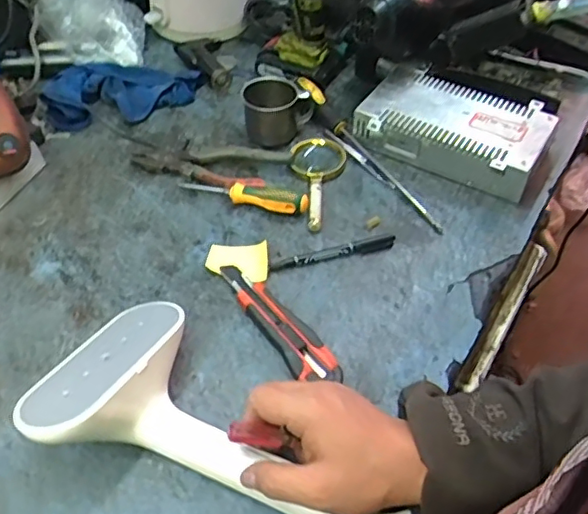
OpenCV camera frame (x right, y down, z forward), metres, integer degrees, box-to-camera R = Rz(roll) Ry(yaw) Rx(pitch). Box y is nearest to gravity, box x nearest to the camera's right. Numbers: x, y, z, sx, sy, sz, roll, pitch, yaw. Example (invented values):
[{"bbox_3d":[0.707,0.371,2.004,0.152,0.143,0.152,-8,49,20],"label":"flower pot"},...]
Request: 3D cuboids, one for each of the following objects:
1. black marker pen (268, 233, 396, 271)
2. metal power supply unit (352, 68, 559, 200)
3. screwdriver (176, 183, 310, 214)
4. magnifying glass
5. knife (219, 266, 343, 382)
[{"bbox_3d":[0.042,-0.003,0.625,0.134,0.008,0.017,-14,51,-11],"label":"black marker pen"},{"bbox_3d":[0.200,-0.161,0.736,0.217,0.050,0.144,27,55,22],"label":"metal power supply unit"},{"bbox_3d":[-0.058,-0.075,0.672,0.152,0.032,0.023,16,52,14],"label":"screwdriver"},{"bbox_3d":[0.026,-0.091,0.698,0.063,0.015,0.157,5,50,5],"label":"magnifying glass"},{"bbox_3d":[-0.015,0.059,0.570,0.041,0.018,0.165,-27,54,-21],"label":"knife"}]

